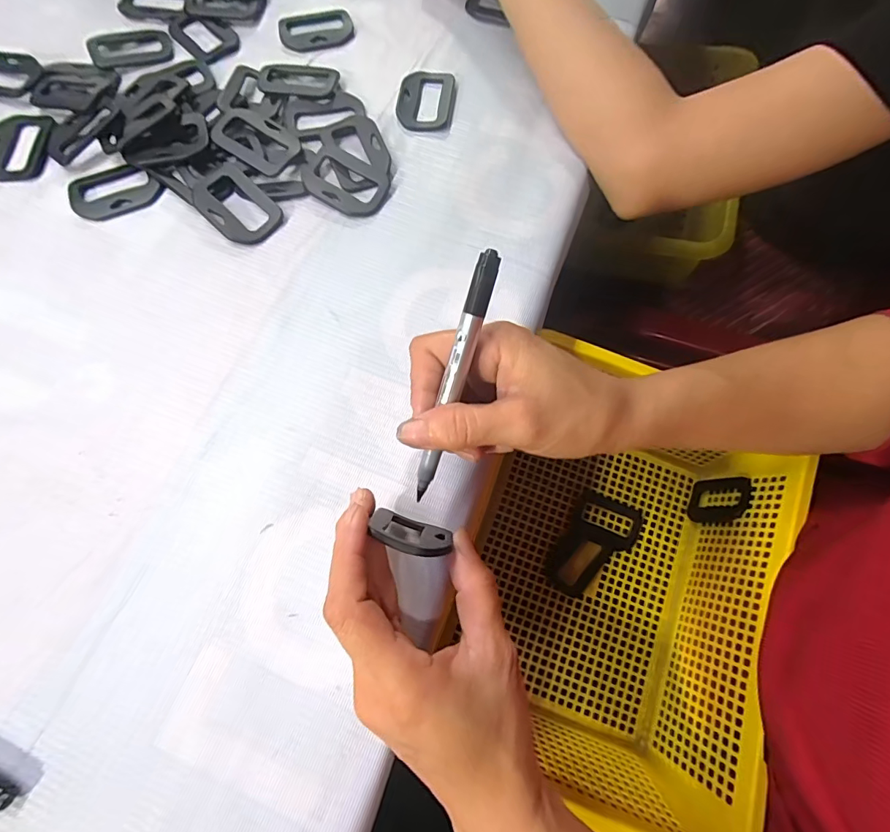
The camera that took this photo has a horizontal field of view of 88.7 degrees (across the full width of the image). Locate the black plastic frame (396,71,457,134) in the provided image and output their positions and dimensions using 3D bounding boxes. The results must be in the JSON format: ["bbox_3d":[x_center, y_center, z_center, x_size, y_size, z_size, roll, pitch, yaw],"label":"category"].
[{"bbox_3d":[-0.015,-0.248,0.358,0.043,0.005,0.060,6,71,0],"label":"black plastic frame"}]

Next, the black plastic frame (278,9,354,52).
[{"bbox_3d":[-0.108,-0.324,0.380,0.061,0.004,0.042,-16,72,-7],"label":"black plastic frame"}]

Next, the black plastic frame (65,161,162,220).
[{"bbox_3d":[-0.235,-0.161,0.324,0.060,0.006,0.039,-25,74,-10],"label":"black plastic frame"}]

